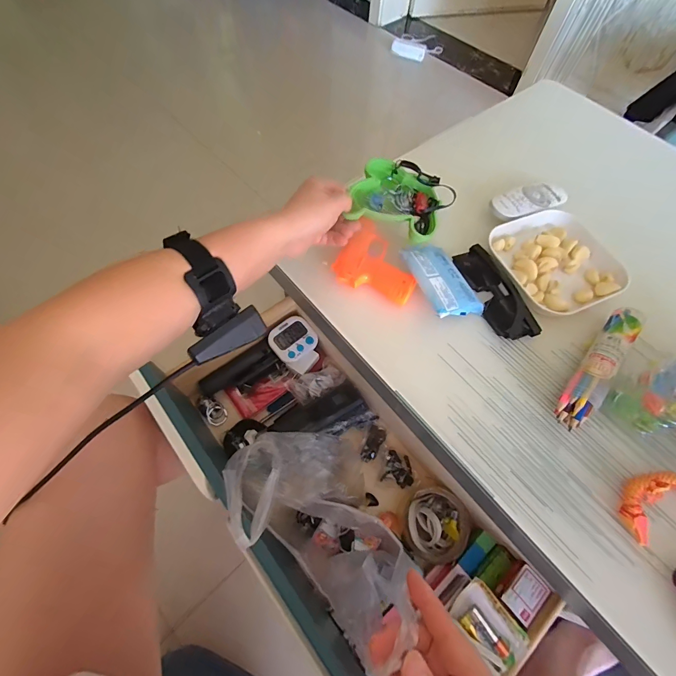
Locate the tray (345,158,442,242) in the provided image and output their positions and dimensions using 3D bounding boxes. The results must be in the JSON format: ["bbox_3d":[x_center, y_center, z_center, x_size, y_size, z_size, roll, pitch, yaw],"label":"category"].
[{"bbox_3d":[0.071,-0.161,0.411,0.100,0.032,0.086,17,63,5],"label":"tray"}]

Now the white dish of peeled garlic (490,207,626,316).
[{"bbox_3d":[0.281,-0.099,0.447,0.144,0.022,0.142,-16,65,-12],"label":"white dish of peeled garlic"}]

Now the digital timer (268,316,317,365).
[{"bbox_3d":[-0.073,0.003,0.563,0.066,0.012,0.069,45,75,6],"label":"digital timer"}]

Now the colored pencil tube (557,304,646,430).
[{"bbox_3d":[0.285,0.026,0.372,0.033,0.027,0.164,40,67,16],"label":"colored pencil tube"}]

